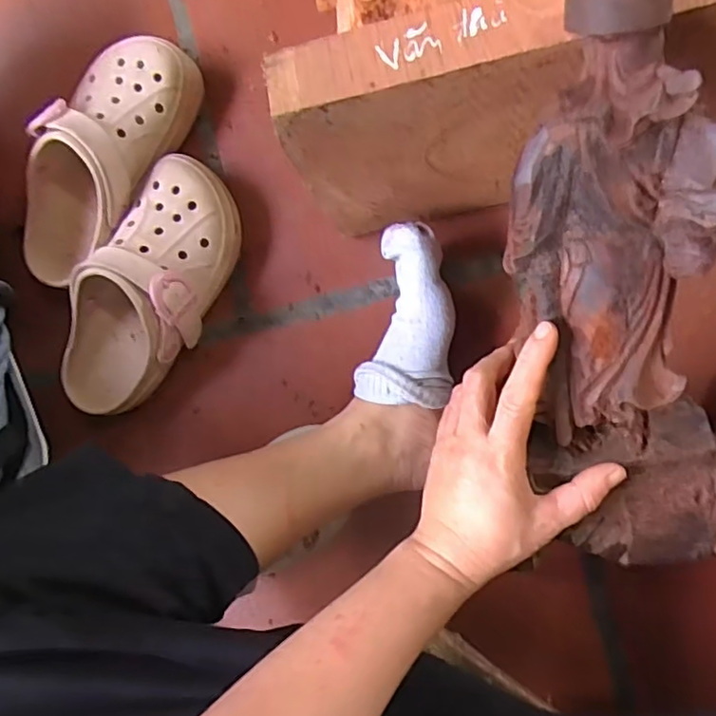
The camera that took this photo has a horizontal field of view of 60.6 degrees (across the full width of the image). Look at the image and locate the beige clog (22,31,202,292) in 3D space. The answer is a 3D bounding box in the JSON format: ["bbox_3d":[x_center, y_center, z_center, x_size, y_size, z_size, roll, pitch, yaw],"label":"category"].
[{"bbox_3d":[-0.237,-0.179,0.557,0.102,0.087,0.242,30,95,9],"label":"beige clog"}]

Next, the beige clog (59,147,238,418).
[{"bbox_3d":[-0.190,-0.057,0.549,0.103,0.092,0.237,34,96,8],"label":"beige clog"}]

